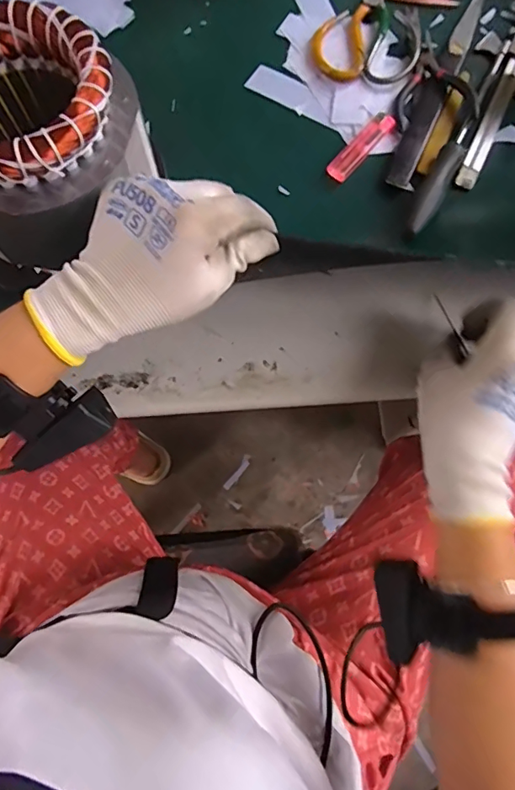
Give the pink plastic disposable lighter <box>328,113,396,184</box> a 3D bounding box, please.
[{"bbox_3d":[0.096,-0.229,0.456,0.021,0.010,0.080,40,78,12],"label":"pink plastic disposable lighter"}]

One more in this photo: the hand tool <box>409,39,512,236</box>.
[{"bbox_3d":[0.189,-0.240,0.445,0.021,0.022,0.250,28,76,9],"label":"hand tool"}]

